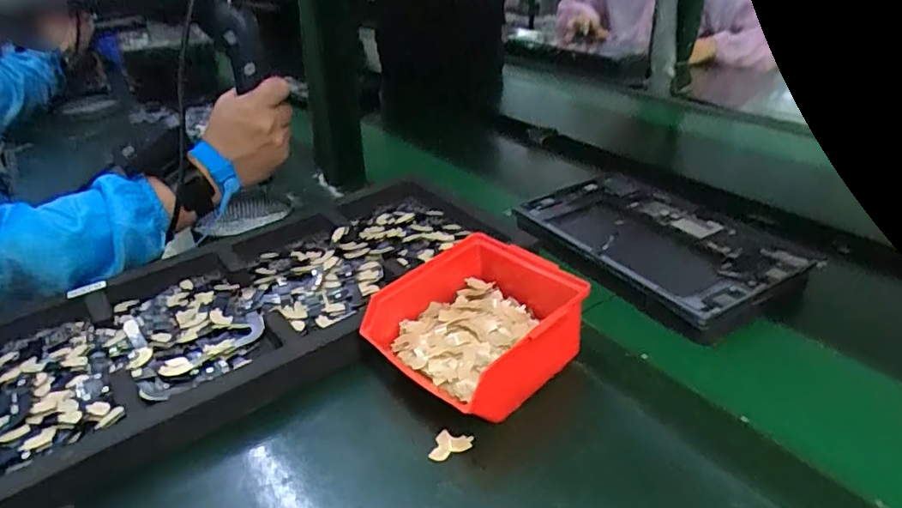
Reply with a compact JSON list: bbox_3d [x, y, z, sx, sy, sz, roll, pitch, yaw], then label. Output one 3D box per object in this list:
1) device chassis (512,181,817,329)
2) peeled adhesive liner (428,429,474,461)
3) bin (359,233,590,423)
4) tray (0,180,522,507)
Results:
[{"bbox_3d":[0.198,-0.015,0.568,0.154,0.020,0.244,-24,38,-26],"label":"device chassis"},{"bbox_3d":[-0.001,0.129,0.387,0.033,0.008,0.017,-21,37,-23],"label":"peeled adhesive liner"},{"bbox_3d":[0.026,0.052,0.440,0.147,0.063,0.125,-30,39,-32],"label":"bin"},{"bbox_3d":[-0.172,0.044,0.503,0.481,0.030,0.245,-24,38,-26],"label":"tray"}]

